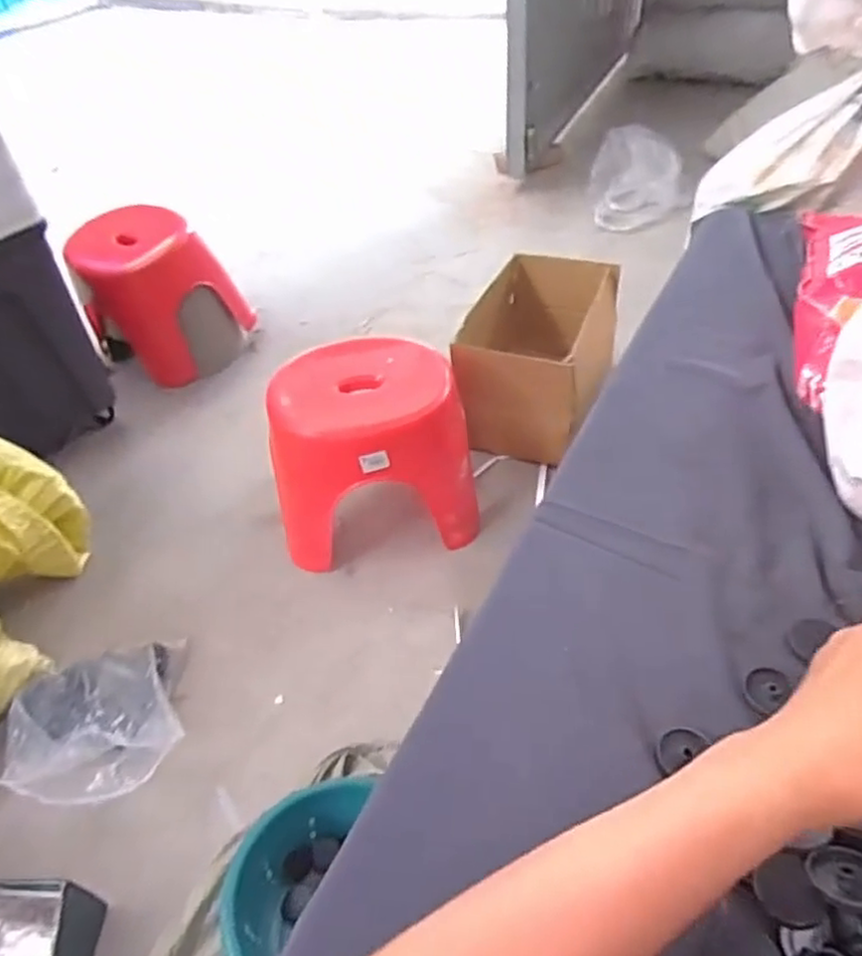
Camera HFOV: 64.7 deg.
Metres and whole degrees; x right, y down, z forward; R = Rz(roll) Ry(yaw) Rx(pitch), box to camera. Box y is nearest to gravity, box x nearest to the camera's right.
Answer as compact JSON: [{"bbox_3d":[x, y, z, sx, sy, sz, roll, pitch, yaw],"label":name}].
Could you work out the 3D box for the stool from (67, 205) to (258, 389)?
[{"bbox_3d":[-0.650,-0.454,1.625,0.290,0.330,0.290,28,54,29],"label":"stool"}]

